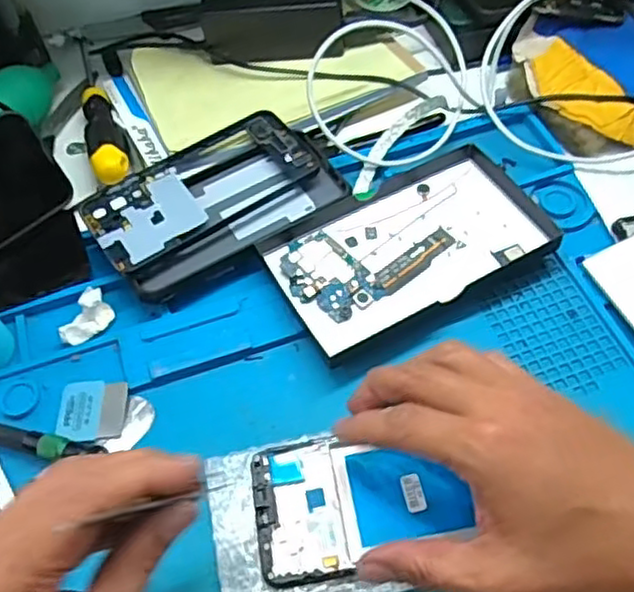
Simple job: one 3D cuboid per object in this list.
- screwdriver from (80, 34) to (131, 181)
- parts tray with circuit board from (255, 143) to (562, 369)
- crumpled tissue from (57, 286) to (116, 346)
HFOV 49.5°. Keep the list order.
[{"bbox_3d":[-0.181,-0.165,0.565,0.029,0.027,0.203,-17,59,-7],"label":"screwdriver"},{"bbox_3d":[0.060,-0.037,0.463,0.180,0.019,0.107,-28,61,-13],"label":"parts tray with circuit board"},{"bbox_3d":[-0.150,0.014,0.448,0.020,0.015,0.038,24,63,17],"label":"crumpled tissue"}]

